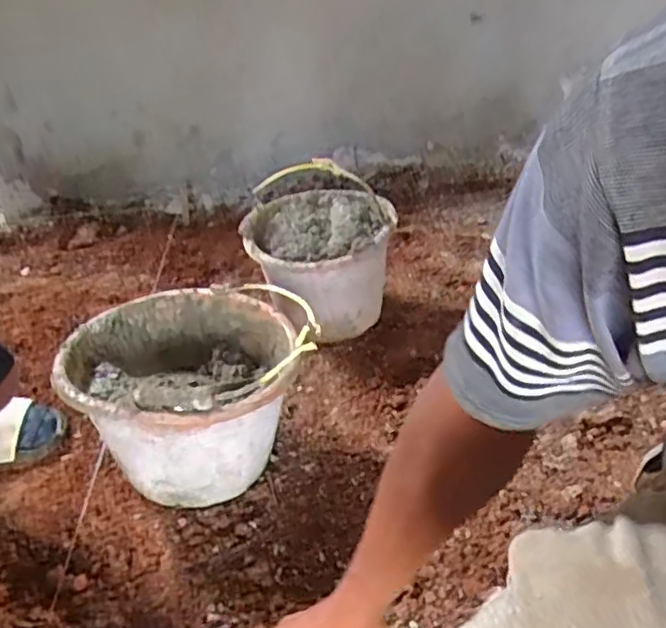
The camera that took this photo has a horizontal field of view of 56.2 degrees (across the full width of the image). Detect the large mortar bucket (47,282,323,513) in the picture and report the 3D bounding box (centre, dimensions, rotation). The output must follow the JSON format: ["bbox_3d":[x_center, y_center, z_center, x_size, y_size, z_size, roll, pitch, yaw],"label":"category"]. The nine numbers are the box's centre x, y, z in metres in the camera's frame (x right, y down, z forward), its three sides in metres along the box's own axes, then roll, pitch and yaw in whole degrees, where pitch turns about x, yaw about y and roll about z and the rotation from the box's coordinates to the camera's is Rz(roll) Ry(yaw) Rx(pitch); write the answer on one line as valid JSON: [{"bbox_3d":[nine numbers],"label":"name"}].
[{"bbox_3d":[-0.179,0.118,0.812,0.290,0.206,0.247,-4,30,0],"label":"large mortar bucket"}]

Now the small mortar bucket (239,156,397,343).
[{"bbox_3d":[-0.016,-0.074,1.116,0.253,0.219,0.236,-3,30,2],"label":"small mortar bucket"}]

